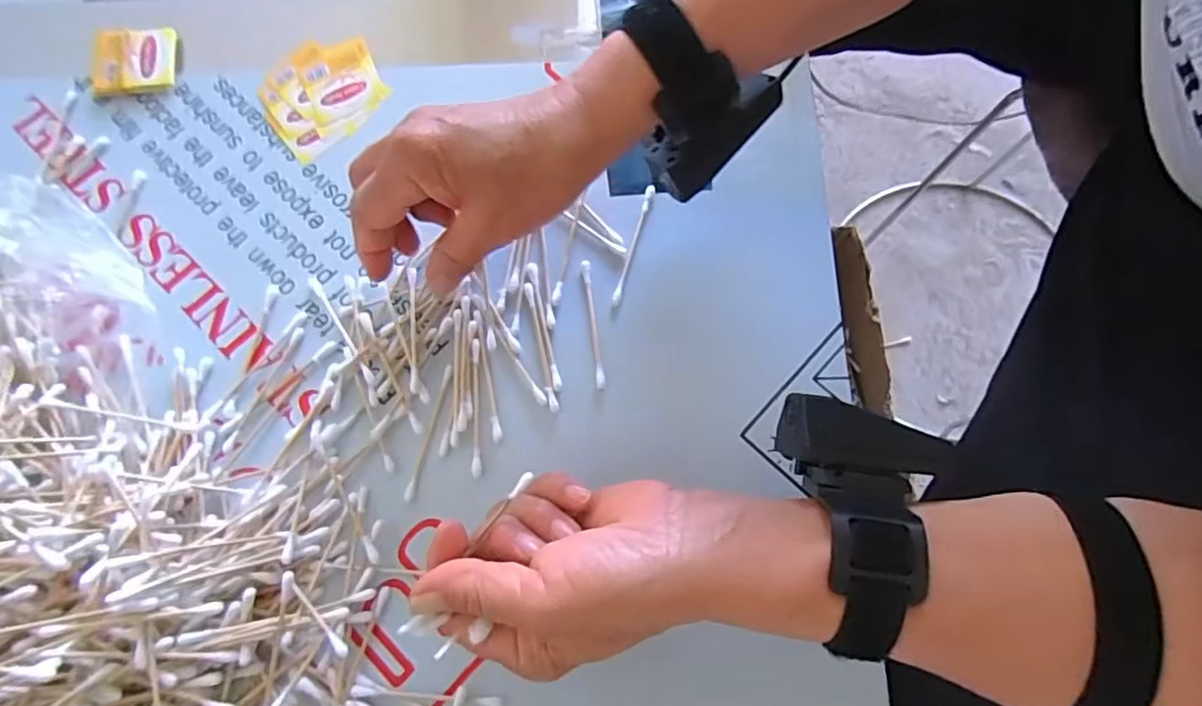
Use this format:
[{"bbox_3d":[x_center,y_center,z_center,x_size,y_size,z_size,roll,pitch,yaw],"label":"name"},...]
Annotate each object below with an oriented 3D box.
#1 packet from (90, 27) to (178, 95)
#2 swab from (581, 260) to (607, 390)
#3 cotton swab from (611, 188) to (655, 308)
[{"bbox_3d":[-0.284,-0.177,0.383,0.050,0.010,0.042,-6,75,-2],"label":"packet"},{"bbox_3d":[-0.004,-0.017,0.341,0.005,0.004,0.073,-7,75,-2],"label":"swab"},{"bbox_3d":[0.018,-0.061,0.352,0.005,0.004,0.073,16,75,4],"label":"cotton swab"}]

